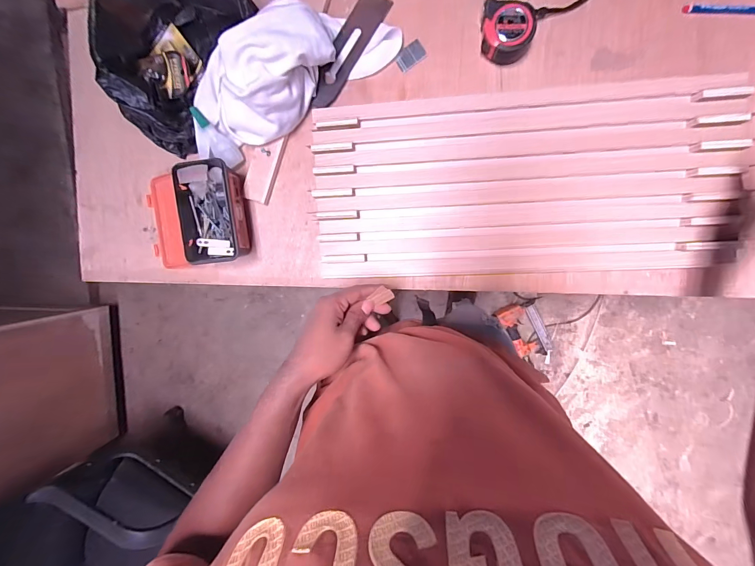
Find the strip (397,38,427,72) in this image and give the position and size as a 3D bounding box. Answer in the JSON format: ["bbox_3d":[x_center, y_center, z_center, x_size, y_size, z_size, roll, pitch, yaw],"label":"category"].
[{"bbox_3d":[0.049,-0.330,0.501,0.042,0.004,0.028,-34,90,8],"label":"strip"}]

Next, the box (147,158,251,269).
[{"bbox_3d":[-0.286,-0.099,0.518,0.159,0.054,0.143,-4,94,6],"label":"box"}]

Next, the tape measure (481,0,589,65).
[{"bbox_3d":[0.229,-0.387,0.455,0.214,0.041,0.082,-38,90,8],"label":"tape measure"}]

